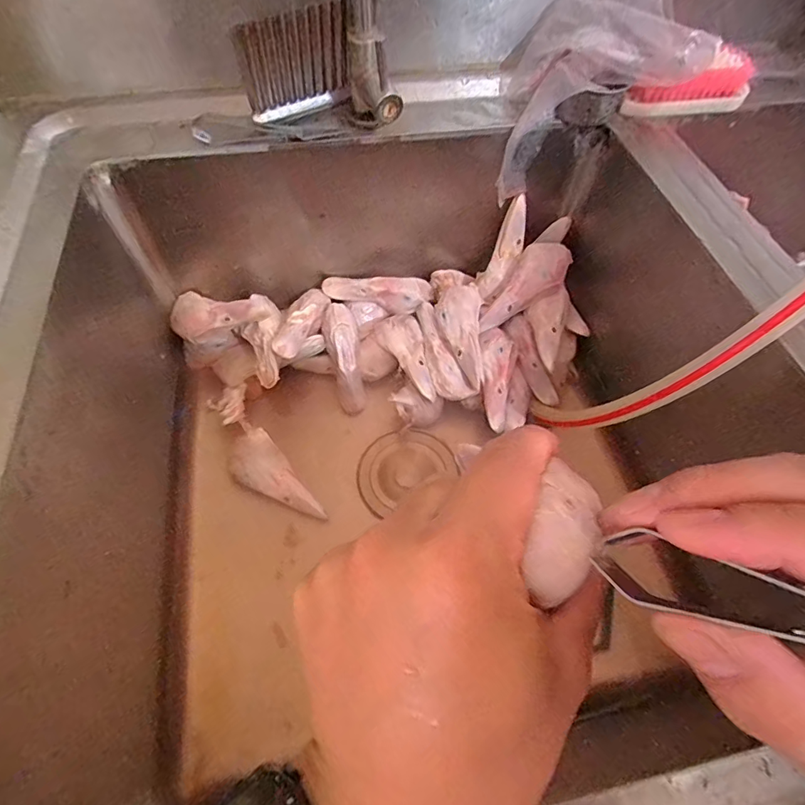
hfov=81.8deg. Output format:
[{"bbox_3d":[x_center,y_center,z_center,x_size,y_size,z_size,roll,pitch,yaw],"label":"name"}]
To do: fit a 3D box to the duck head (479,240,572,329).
[{"bbox_3d":[0.145,-0.136,0.554,0.129,0.040,0.053,-46,65,14],"label":"duck head"}]

